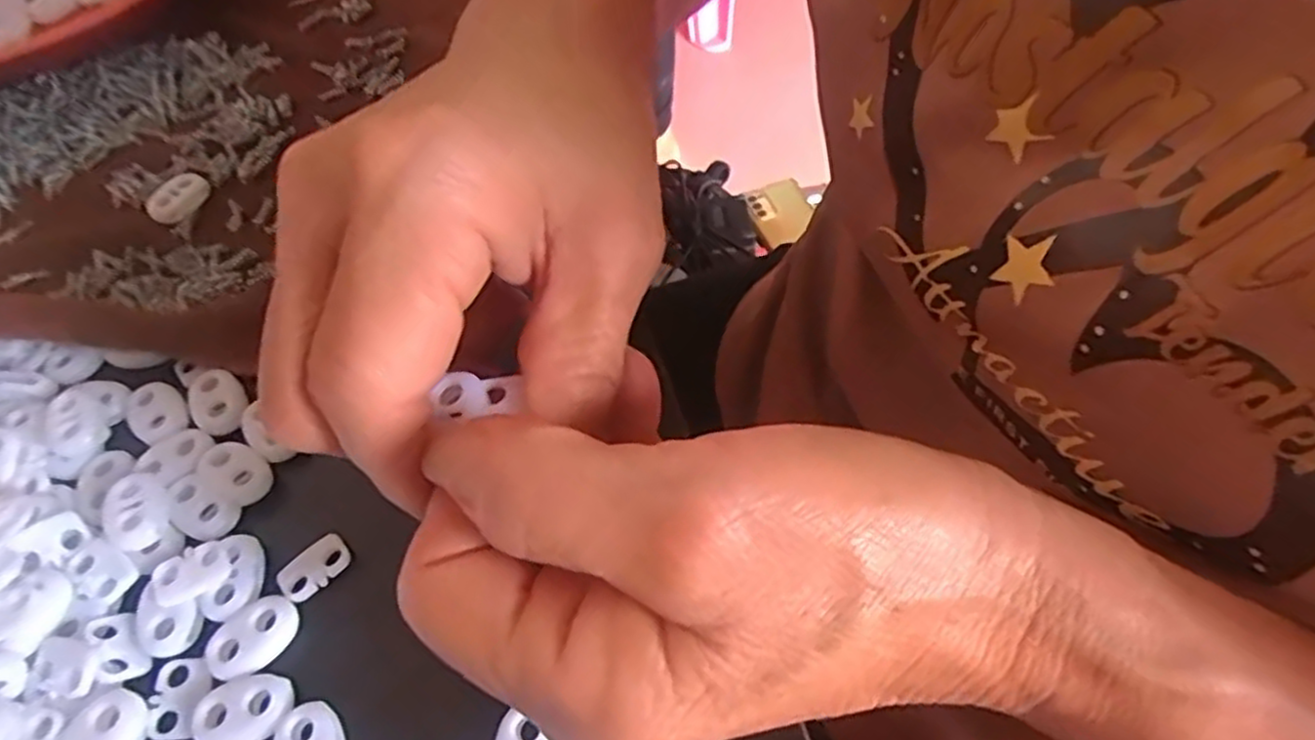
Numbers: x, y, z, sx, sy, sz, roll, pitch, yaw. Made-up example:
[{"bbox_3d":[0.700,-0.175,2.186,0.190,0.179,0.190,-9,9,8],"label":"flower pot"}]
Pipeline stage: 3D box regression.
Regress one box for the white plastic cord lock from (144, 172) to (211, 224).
[{"bbox_3d":[-0.176,-0.064,0.267,0.017,0.004,0.022,14,59,12],"label":"white plastic cord lock"}]

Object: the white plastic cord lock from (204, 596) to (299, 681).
[{"bbox_3d":[-0.102,0.066,0.182,0.023,0.004,0.015,-38,63,-19],"label":"white plastic cord lock"}]

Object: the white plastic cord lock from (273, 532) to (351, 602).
[{"bbox_3d":[-0.092,0.052,0.195,0.012,0.004,0.018,35,66,22],"label":"white plastic cord lock"}]

